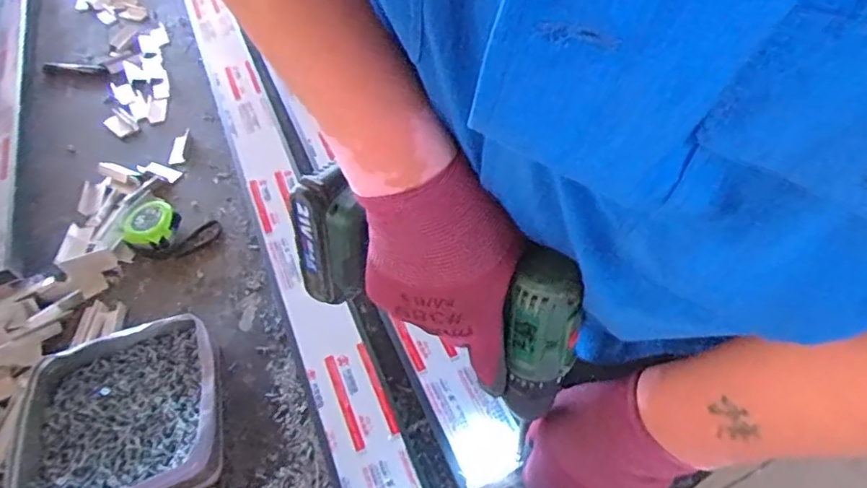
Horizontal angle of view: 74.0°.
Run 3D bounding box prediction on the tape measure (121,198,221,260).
[{"bbox_3d":[-0.361,-0.021,0.767,0.135,0.036,0.081,12,53,17],"label":"tape measure"}]

